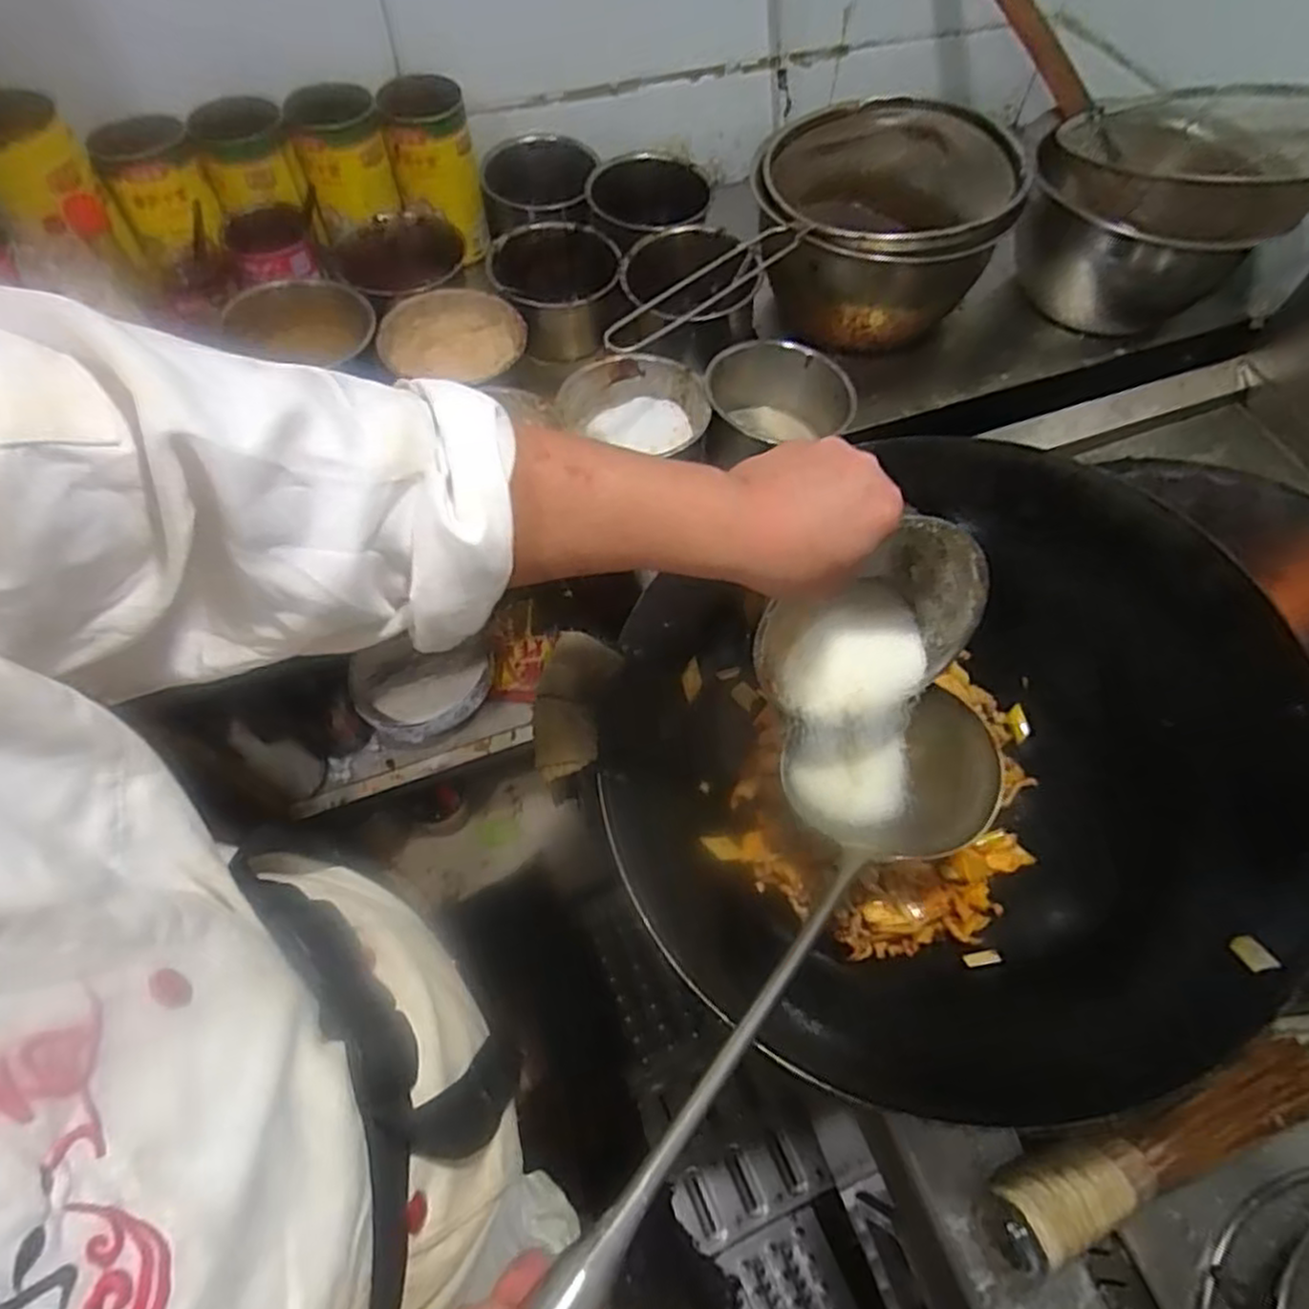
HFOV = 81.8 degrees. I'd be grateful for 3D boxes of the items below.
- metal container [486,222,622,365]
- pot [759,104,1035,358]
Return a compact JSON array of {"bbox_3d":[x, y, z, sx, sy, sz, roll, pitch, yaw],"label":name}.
[{"bbox_3d":[-0.118,-0.434,0.921,0.155,0.088,0.160,-6,62,-5],"label":"metal container"},{"bbox_3d":[0.268,-0.486,0.871,0.298,0.169,0.239,2,61,-1],"label":"pot"}]

